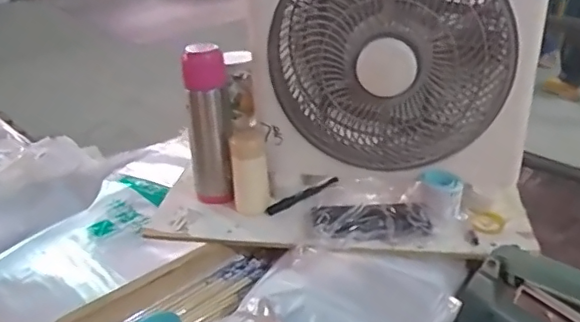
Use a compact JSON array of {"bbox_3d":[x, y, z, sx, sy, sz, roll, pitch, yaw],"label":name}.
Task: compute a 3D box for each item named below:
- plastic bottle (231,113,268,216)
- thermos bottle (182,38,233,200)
[{"bbox_3d":[-0.061,0.008,0.825,0.050,0.141,0.040,-6,29,-5],"label":"plastic bottle"},{"bbox_3d":[-0.118,-0.052,0.829,0.063,0.235,0.057,-8,29,-8],"label":"thermos bottle"}]

